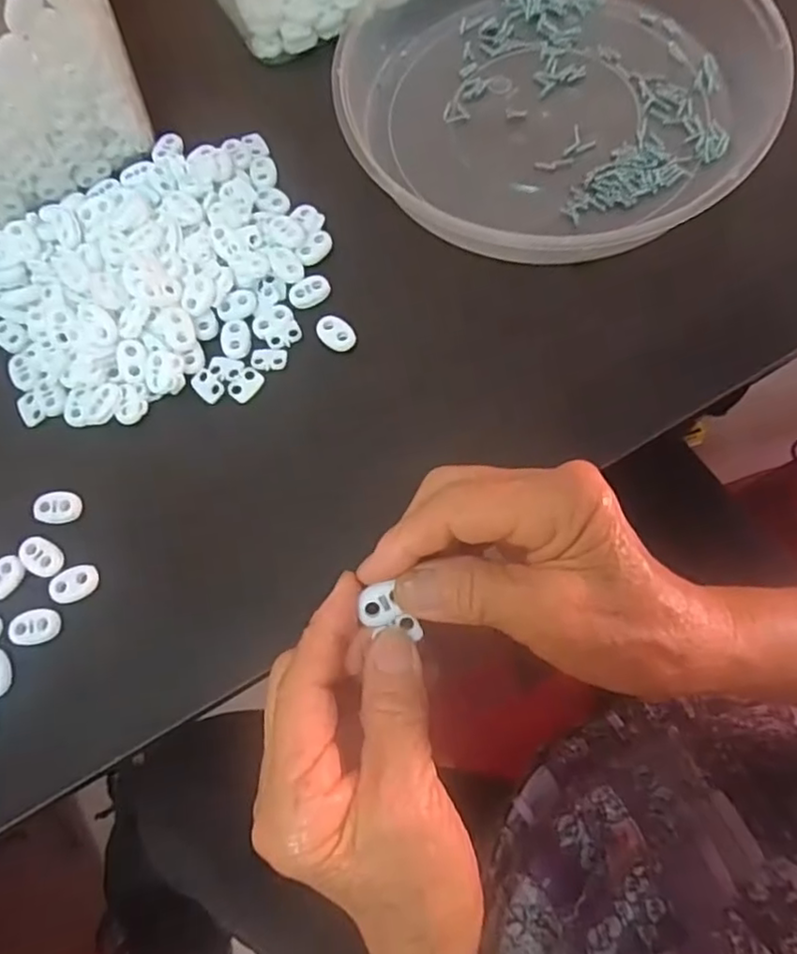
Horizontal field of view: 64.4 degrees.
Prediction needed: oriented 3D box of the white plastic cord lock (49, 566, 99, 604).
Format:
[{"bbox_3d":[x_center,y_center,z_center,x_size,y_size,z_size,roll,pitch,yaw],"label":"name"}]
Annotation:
[{"bbox_3d":[-0.151,0.049,0.293,0.020,0.004,0.015,-14,70,-1],"label":"white plastic cord lock"}]

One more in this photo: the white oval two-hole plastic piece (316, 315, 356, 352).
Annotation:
[{"bbox_3d":[-0.033,-0.075,0.331,0.016,0.004,0.023,-39,73,-10],"label":"white oval two-hole plastic piece"}]

